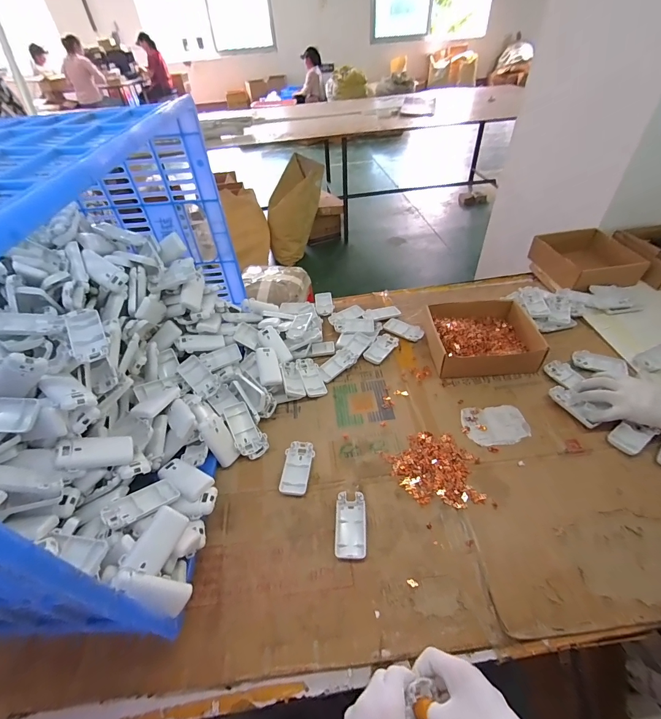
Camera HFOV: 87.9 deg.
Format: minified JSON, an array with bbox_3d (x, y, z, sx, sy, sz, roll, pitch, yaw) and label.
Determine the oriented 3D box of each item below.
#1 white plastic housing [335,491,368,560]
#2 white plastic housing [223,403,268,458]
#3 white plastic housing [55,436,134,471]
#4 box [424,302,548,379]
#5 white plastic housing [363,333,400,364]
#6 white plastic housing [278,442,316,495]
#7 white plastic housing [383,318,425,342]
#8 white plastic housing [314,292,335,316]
[{"bbox_3d":[0.033,0.260,0.540,0.049,0.015,0.095,0,48,5],"label":"white plastic housing"},{"bbox_3d":[-0.160,0.133,0.643,0.052,0.022,0.106,-28,82,-19],"label":"white plastic housing"},{"bbox_3d":[-0.345,0.135,0.506,0.093,0.026,0.042,6,37,-38],"label":"white plastic housing"},{"bbox_3d":[0.337,-0.055,0.782,0.218,0.062,0.196,-2,48,3],"label":"box"},{"bbox_3d":[0.119,-0.026,0.806,0.049,0.010,0.098,28,56,27],"label":"white plastic housing"},{"bbox_3d":[-0.059,0.195,0.617,0.050,0.014,0.095,5,49,10],"label":"white plastic housing"},{"bbox_3d":[0.180,-0.074,0.844,0.098,0.007,0.052,23,54,23],"label":"white plastic housing"},{"bbox_3d":[-0.017,-0.157,0.951,0.048,0.013,0.104,-10,48,-4],"label":"white plastic housing"}]

